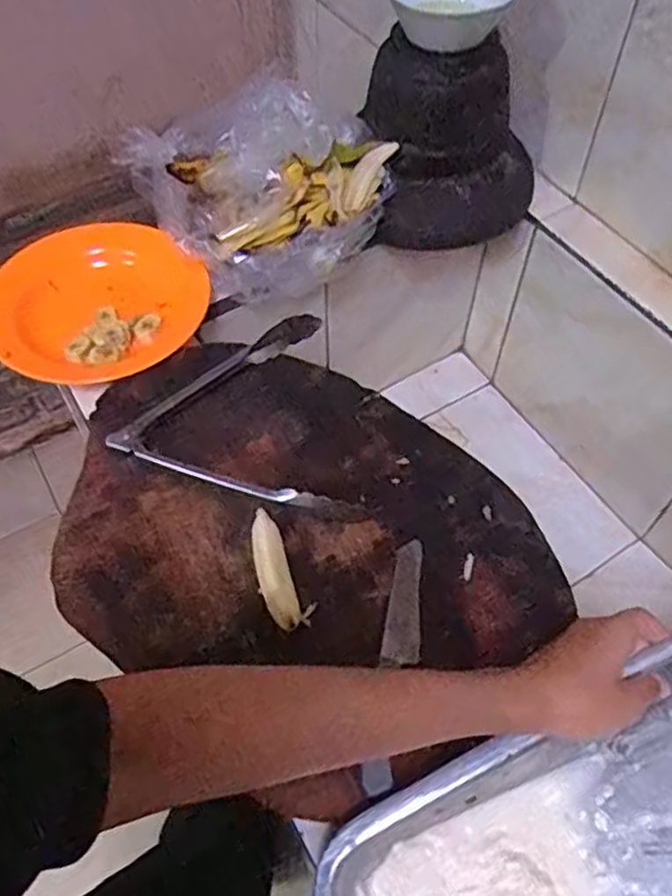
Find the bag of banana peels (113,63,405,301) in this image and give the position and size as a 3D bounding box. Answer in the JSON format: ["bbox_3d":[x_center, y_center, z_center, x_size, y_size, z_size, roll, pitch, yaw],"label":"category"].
[{"bbox_3d":[-0.070,-0.271,0.721,0.219,0.102,0.196,-35,60,-22],"label":"bag of banana peels"}]

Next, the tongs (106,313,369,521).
[{"bbox_3d":[-0.089,-0.022,0.588,0.185,0.022,0.201,-9,54,-5],"label":"tongs"}]

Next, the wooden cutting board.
[{"bbox_3d":[-0.038,0.059,0.543,0.381,0.032,0.296,35,62,24],"label":"wooden cutting board"}]

